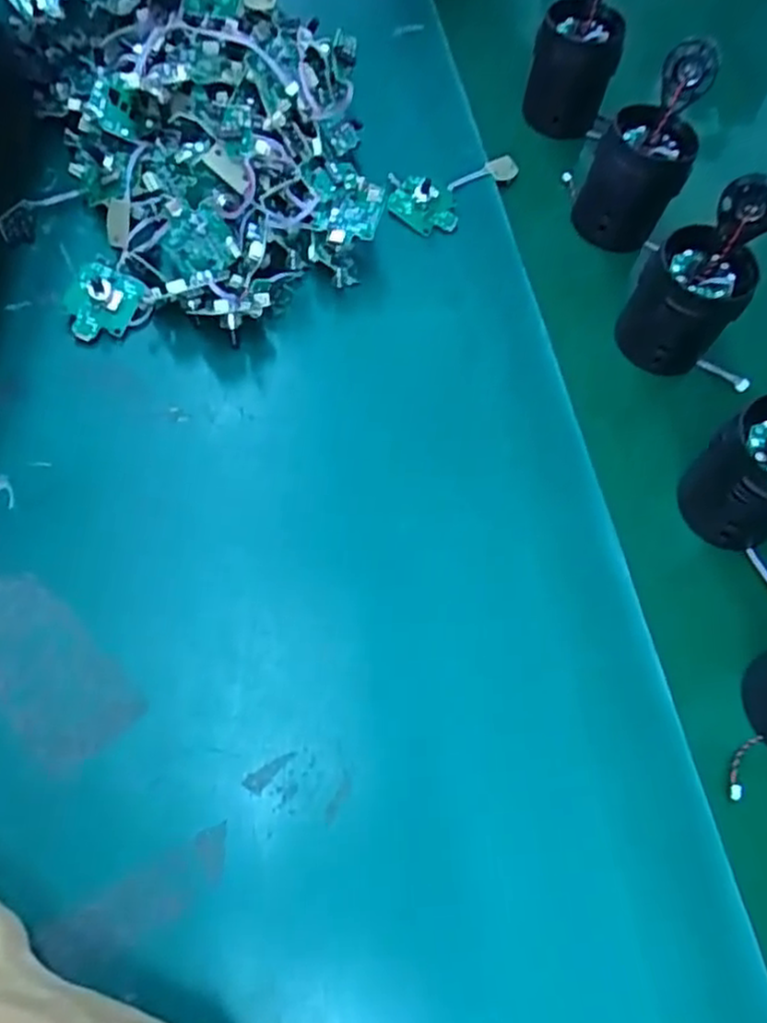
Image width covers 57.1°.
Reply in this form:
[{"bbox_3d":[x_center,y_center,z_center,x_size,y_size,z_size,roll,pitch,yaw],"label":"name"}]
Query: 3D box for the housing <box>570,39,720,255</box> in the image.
[{"bbox_3d":[0.165,-0.224,0.439,0.055,0.118,0.052,30,43,9],"label":"housing"}]

